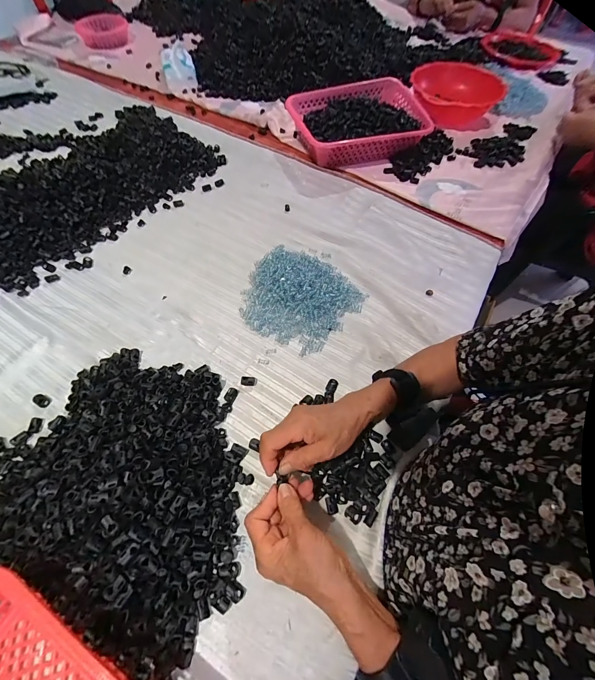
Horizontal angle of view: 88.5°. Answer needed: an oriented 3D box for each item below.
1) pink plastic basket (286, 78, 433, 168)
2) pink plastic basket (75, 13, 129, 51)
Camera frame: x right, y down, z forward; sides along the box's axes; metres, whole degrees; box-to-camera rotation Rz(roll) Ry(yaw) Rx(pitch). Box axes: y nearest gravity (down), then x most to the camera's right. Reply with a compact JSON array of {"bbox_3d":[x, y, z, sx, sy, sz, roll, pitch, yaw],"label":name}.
[{"bbox_3d":[0.170,-0.560,0.794,0.372,0.097,0.235,-18,63,-12],"label":"pink plastic basket"},{"bbox_3d":[-0.619,-0.986,0.979,0.153,0.063,0.070,-27,65,-16],"label":"pink plastic basket"}]

